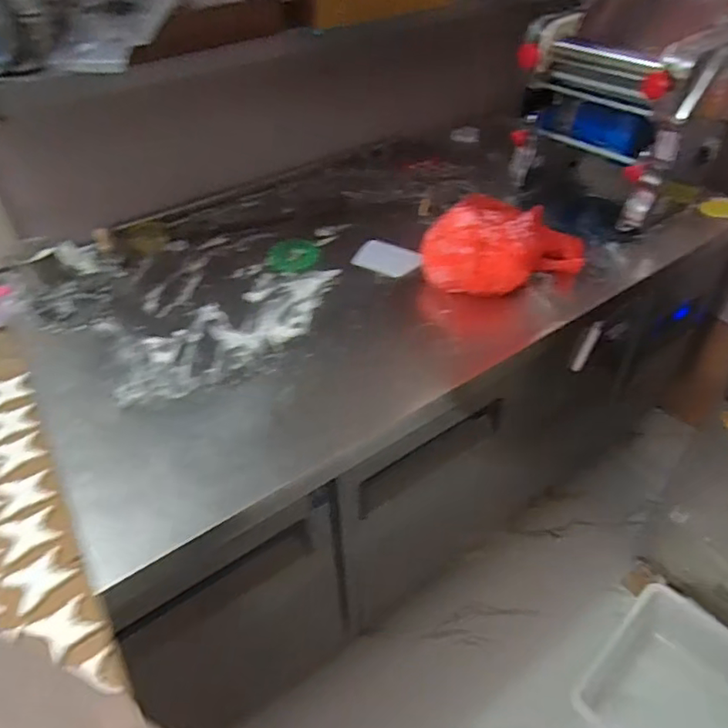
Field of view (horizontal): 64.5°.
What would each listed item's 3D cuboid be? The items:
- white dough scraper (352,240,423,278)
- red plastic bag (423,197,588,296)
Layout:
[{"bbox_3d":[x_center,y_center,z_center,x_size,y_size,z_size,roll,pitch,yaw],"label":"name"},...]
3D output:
[{"bbox_3d":[0.050,-0.217,1.189,0.130,0.007,0.116,23,45,20],"label":"white dough scraper"},{"bbox_3d":[0.275,-0.231,1.104,0.337,0.125,0.171,-22,46,-21],"label":"red plastic bag"}]

